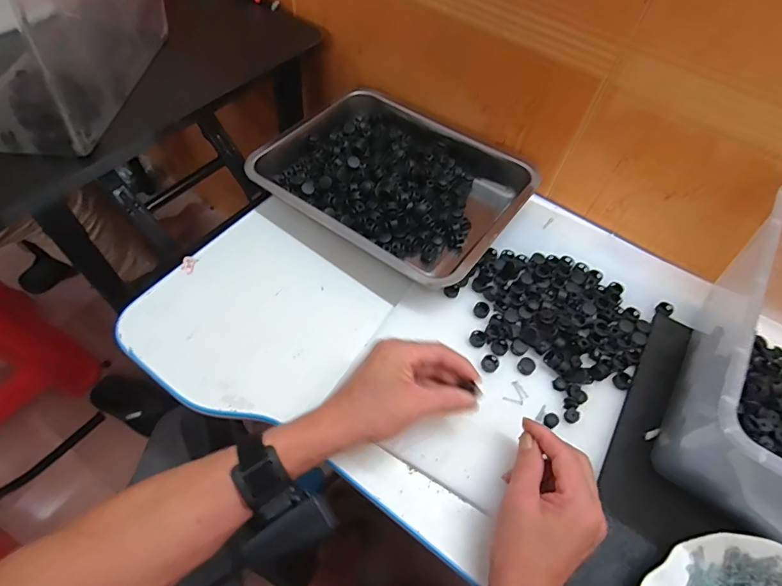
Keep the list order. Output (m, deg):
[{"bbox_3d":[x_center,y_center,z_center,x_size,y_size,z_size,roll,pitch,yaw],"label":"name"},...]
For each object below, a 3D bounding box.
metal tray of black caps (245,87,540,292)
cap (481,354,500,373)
[{"bbox_3d":[0.009,-0.150,0.574,0.313,0.062,0.258,34,62,16],"label":"metal tray of black caps"},{"bbox_3d":[0.102,0.072,0.452,0.016,0.005,0.020,39,63,19],"label":"cap"}]

